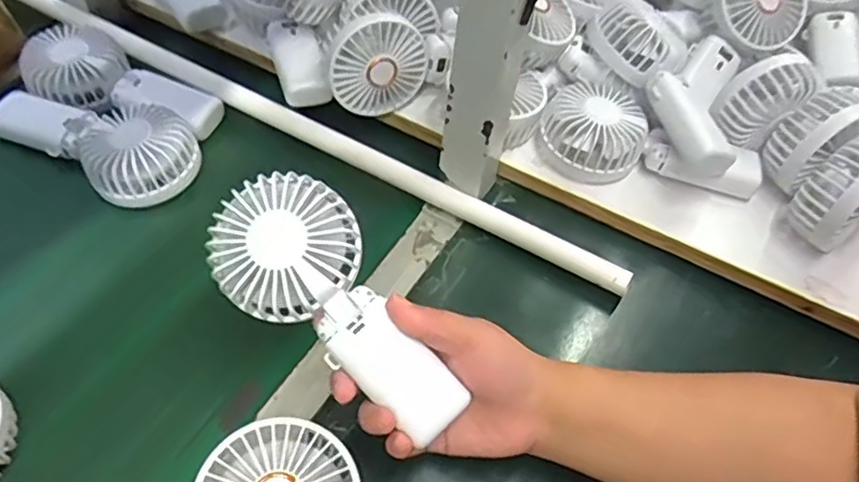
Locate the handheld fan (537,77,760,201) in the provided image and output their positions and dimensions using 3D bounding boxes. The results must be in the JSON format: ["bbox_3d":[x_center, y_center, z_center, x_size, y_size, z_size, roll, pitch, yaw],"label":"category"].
[{"bbox_3d":[0.186,-0.076,0.536,0.185,0.051,0.090,24,55,12],"label":"handheld fan"}]

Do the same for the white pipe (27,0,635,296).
[{"bbox_3d":[-0.142,-0.118,0.565,0.677,0.015,0.019,27,56,14],"label":"white pipe"}]

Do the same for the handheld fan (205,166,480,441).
[{"bbox_3d":[-0.050,0.037,0.369,0.174,0.032,0.078,46,60,3],"label":"handheld fan"}]

